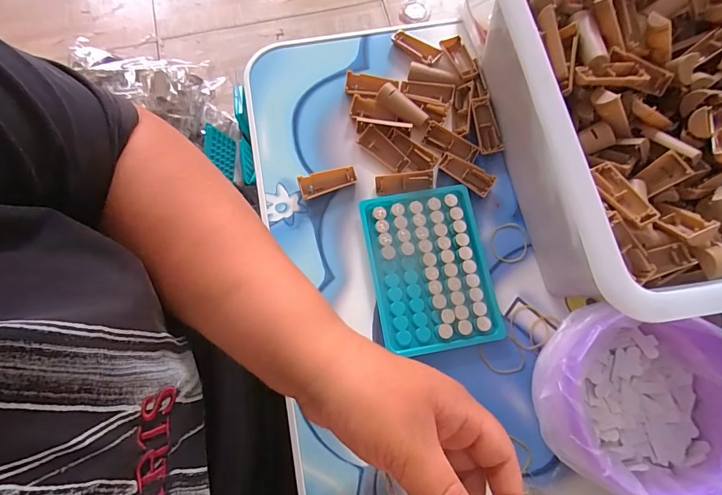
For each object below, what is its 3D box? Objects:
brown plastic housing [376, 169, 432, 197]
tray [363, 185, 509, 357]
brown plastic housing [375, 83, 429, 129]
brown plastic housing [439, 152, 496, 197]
[{"bbox_3d":[0.037,-0.055,0.338,0.049,0.007,0.016,-6,75,-2],"label":"brown plastic housing"},{"bbox_3d":[0.057,0.016,0.321,0.095,0.009,0.130,-10,75,-3],"label":"tray"},{"bbox_3d":[0.037,-0.125,0.352,0.052,0.012,0.020,39,78,10],"label":"brown plastic housing"},{"bbox_3d":[0.091,-0.065,0.341,0.048,0.006,0.019,35,77,9],"label":"brown plastic housing"}]

